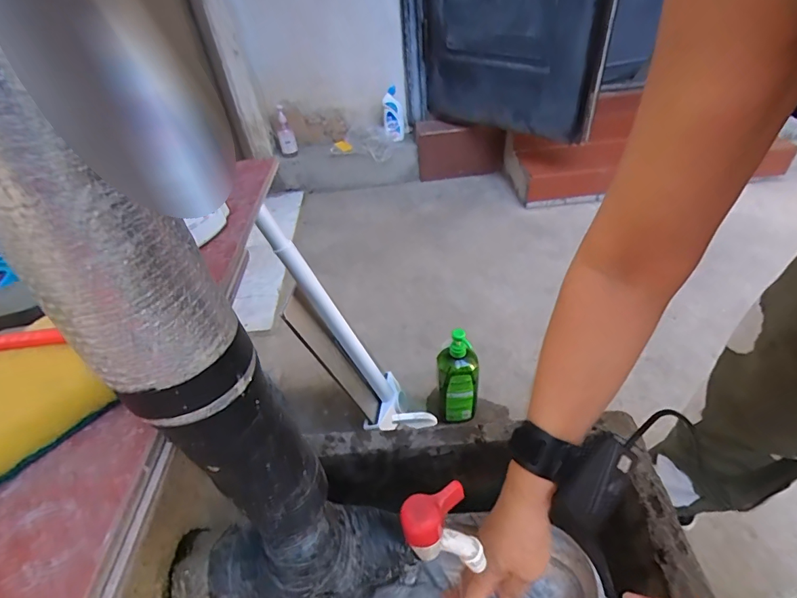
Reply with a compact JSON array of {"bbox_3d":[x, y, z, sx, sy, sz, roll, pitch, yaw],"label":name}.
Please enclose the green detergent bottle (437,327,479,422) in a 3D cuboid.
[{"bbox_3d":[0.139,0.184,0.982,0.092,0.259,0.074,-3,42,4],"label":"green detergent bottle"}]

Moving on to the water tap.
[{"bbox_3d":[0.031,0.178,0.321,0.052,0.063,0.042,-16,43,-10],"label":"water tap"}]

